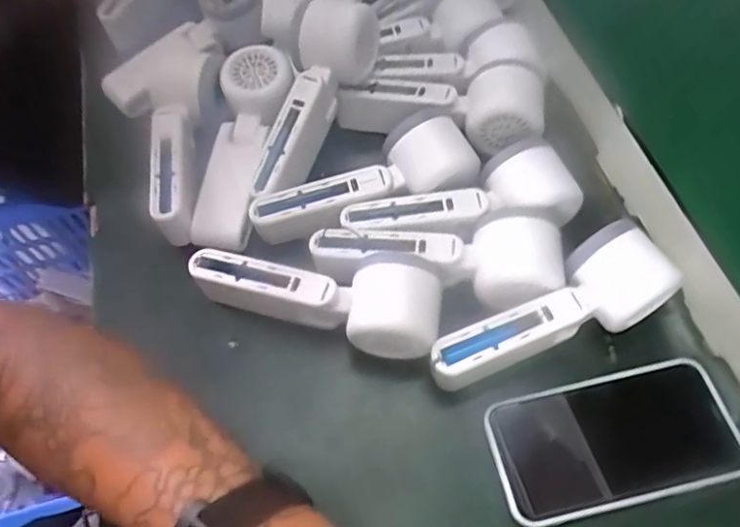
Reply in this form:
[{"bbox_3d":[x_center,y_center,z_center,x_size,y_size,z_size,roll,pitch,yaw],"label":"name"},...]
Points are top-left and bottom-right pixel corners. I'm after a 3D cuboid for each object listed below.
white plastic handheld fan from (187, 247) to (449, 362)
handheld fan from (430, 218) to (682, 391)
[{"bbox_3d":[-0.035,0.021,0.377,0.162,0.050,0.055,8,61,5],"label":"white plastic handheld fan"},{"bbox_3d":[0.112,0.034,0.363,0.161,0.058,0.054,-23,63,-12],"label":"handheld fan"}]

